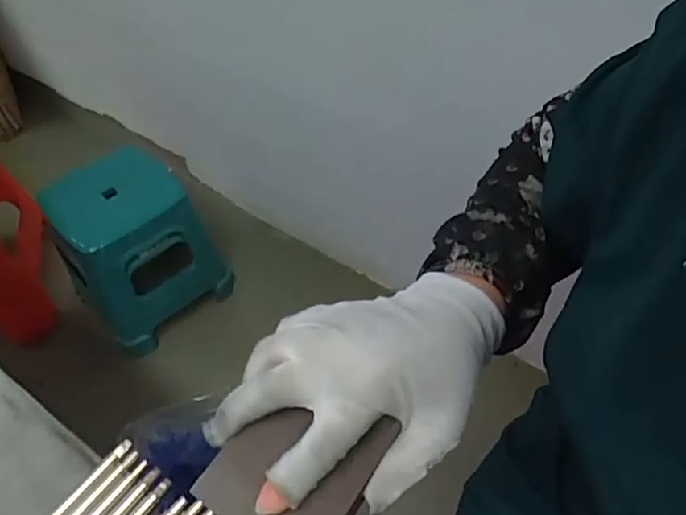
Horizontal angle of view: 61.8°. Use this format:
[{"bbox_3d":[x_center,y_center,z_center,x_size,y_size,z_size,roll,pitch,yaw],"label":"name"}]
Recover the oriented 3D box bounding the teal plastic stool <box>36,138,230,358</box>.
[{"bbox_3d":[-0.427,-0.033,1.150,0.264,0.301,0.271,34,61,29],"label":"teal plastic stool"}]

